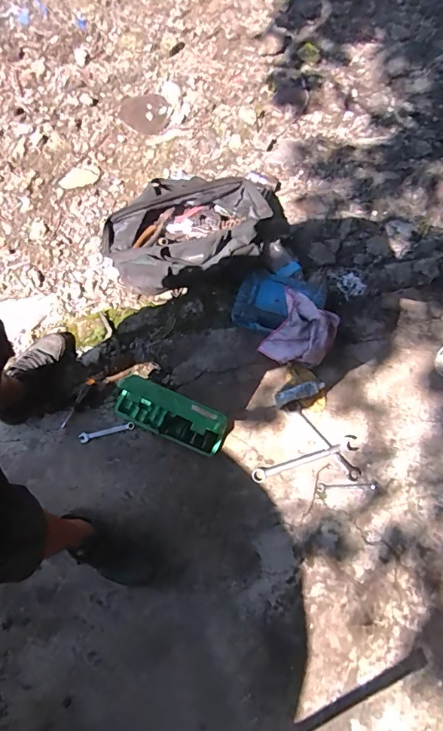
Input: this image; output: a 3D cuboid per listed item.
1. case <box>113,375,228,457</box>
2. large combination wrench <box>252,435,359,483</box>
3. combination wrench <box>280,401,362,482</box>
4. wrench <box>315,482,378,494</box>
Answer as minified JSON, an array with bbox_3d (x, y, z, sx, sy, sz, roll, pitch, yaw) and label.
[{"bbox_3d":[-0.134,0.124,1.108,0.293,0.131,0.113,23,76,6],"label":"case"},{"bbox_3d":[0.218,0.246,1.136,0.285,0.010,0.038,-17,76,-5],"label":"large combination wrench"},{"bbox_3d":[0.268,0.196,1.147,0.043,0.014,0.266,-43,79,-11],"label":"combination wrench"},{"bbox_3d":[0.326,0.318,1.125,0.160,0.006,0.025,-2,75,-1],"label":"wrench"}]

